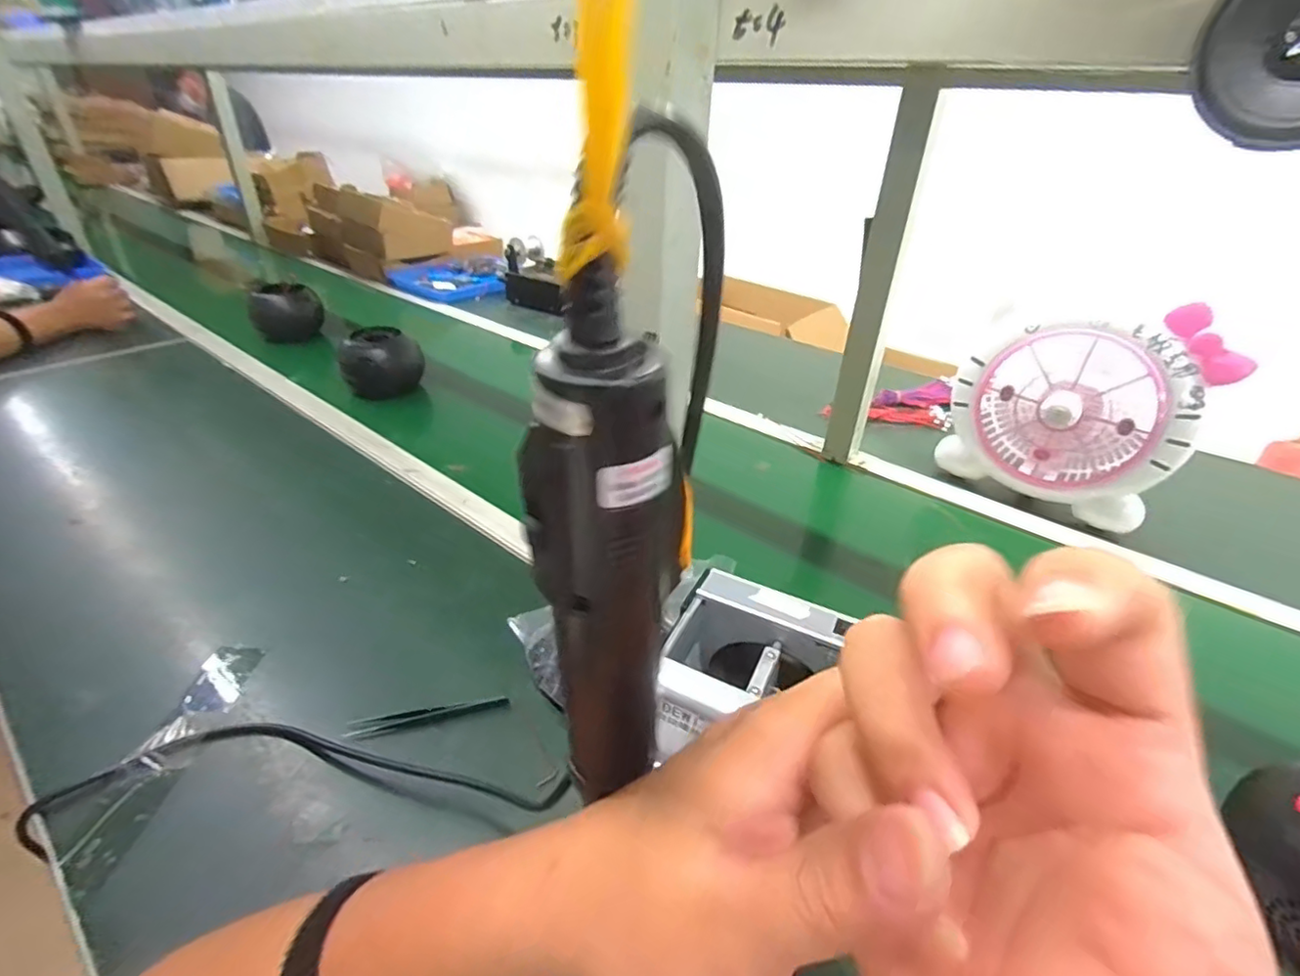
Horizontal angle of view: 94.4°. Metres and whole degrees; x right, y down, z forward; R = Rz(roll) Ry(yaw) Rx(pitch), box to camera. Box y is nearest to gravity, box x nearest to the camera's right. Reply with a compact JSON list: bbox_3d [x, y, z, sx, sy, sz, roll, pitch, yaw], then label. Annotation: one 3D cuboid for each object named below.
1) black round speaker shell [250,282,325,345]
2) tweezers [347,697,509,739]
[{"bbox_3d":[-0.760,-0.357,1.271,0.134,0.122,0.111,-15,37,-24],"label":"black round speaker shell"},{"bbox_3d":[-0.177,0.183,0.485,0.122,0.008,0.017,-5,34,-12],"label":"tweezers"}]

